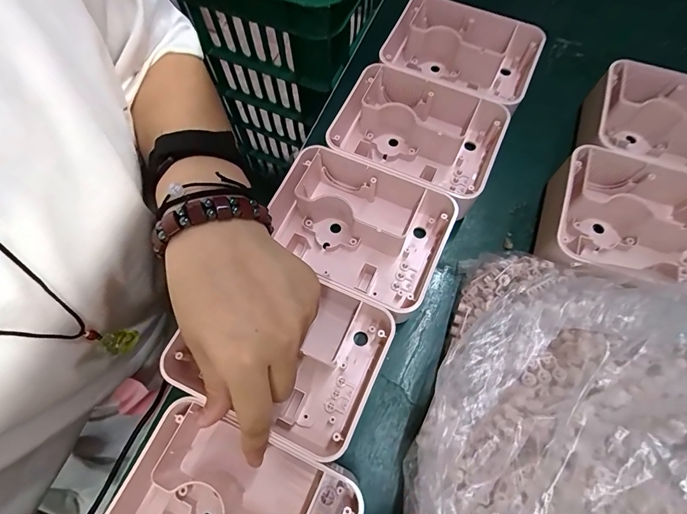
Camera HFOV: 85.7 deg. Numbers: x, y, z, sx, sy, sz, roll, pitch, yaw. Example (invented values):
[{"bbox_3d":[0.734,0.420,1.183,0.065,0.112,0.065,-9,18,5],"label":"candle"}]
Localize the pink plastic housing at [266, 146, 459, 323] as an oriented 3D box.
[{"bbox_3d":[0.006,-0.019,0.281,0.136,0.041,0.095,24,70,9],"label":"pink plastic housing"}]

